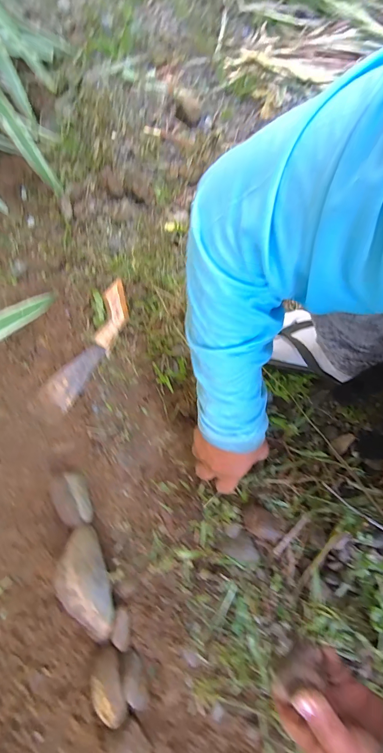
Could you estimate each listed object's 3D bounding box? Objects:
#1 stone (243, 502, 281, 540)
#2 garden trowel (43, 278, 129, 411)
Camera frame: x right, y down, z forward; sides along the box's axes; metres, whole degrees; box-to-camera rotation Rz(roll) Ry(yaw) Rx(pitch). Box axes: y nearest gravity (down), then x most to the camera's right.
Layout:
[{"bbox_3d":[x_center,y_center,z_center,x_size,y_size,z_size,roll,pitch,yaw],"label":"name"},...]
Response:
[{"bbox_3d":[0.102,0.210,0.468,0.060,0.034,0.038,28,74,10],"label":"stone"},{"bbox_3d":[-0.175,-0.056,0.578,0.058,0.028,0.240,30,88,11],"label":"garden trowel"}]

